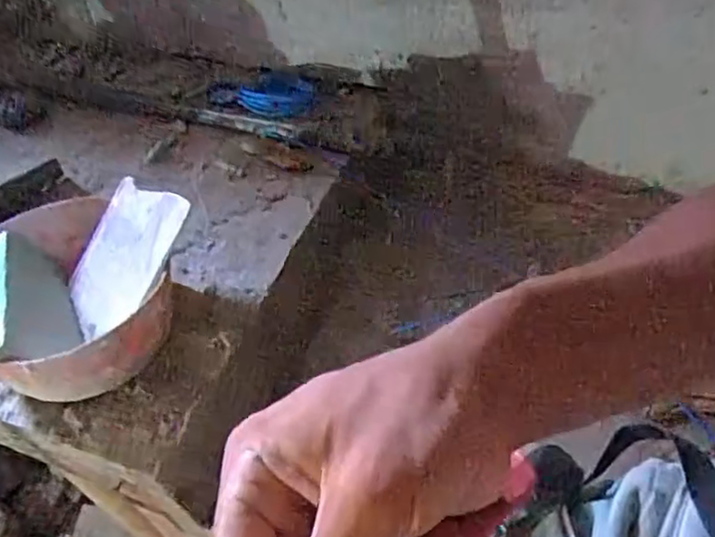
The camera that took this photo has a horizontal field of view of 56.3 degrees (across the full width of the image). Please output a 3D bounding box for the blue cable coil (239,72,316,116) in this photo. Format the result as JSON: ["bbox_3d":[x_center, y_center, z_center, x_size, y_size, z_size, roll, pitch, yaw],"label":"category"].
[{"bbox_3d":[-0.092,-0.198,0.755,0.082,0.025,0.057,0,52,8],"label":"blue cable coil"}]

